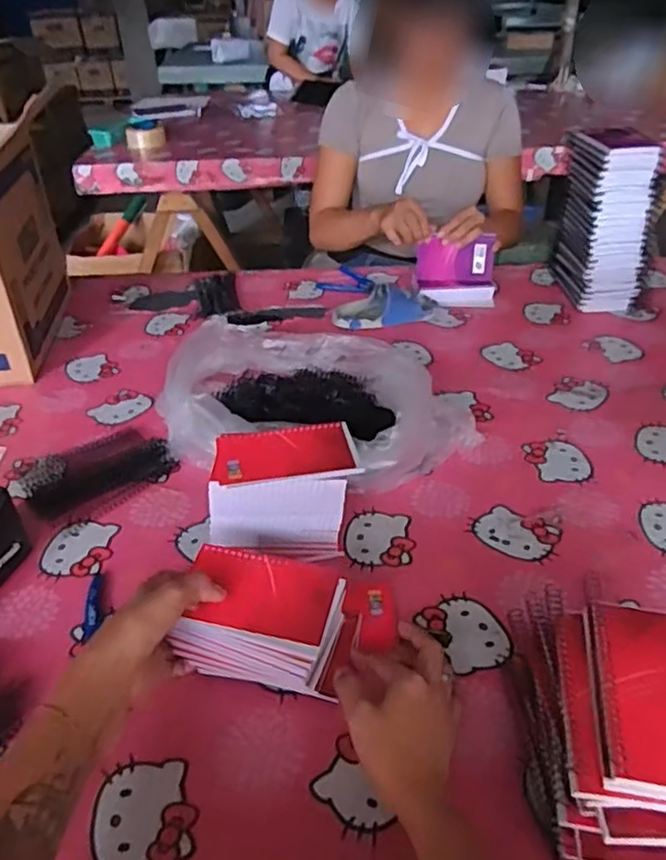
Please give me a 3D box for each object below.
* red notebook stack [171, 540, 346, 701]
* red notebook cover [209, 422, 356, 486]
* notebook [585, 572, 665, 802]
[{"bbox_3d":[-0.062,0.163,0.577,0.131,0.075,0.090,8,38,14],"label":"red notebook stack"},{"bbox_3d":[-0.050,0.022,0.653,0.134,0.007,0.070,-7,43,-10],"label":"red notebook cover"},{"bbox_3d":[0.214,0.166,0.428,0.084,0.011,0.142,6,37,11],"label":"notebook"}]

